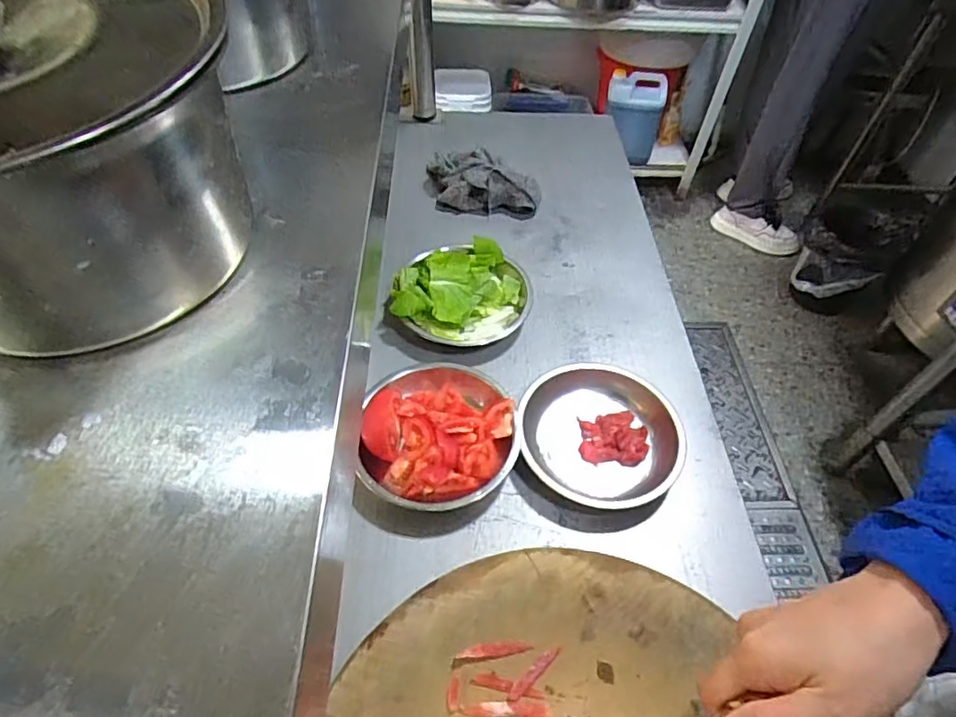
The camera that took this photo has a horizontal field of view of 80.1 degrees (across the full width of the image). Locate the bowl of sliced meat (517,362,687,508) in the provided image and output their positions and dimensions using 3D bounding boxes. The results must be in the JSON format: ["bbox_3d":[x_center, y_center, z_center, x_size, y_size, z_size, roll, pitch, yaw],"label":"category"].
[{"bbox_3d":[0.111,0.074,0.533,0.152,0.043,0.143,-15,54,-15],"label":"bowl of sliced meat"}]

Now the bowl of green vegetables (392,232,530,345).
[{"bbox_3d":[-0.015,-0.080,0.625,0.140,0.050,0.135,1,52,-2],"label":"bowl of green vegetables"}]

